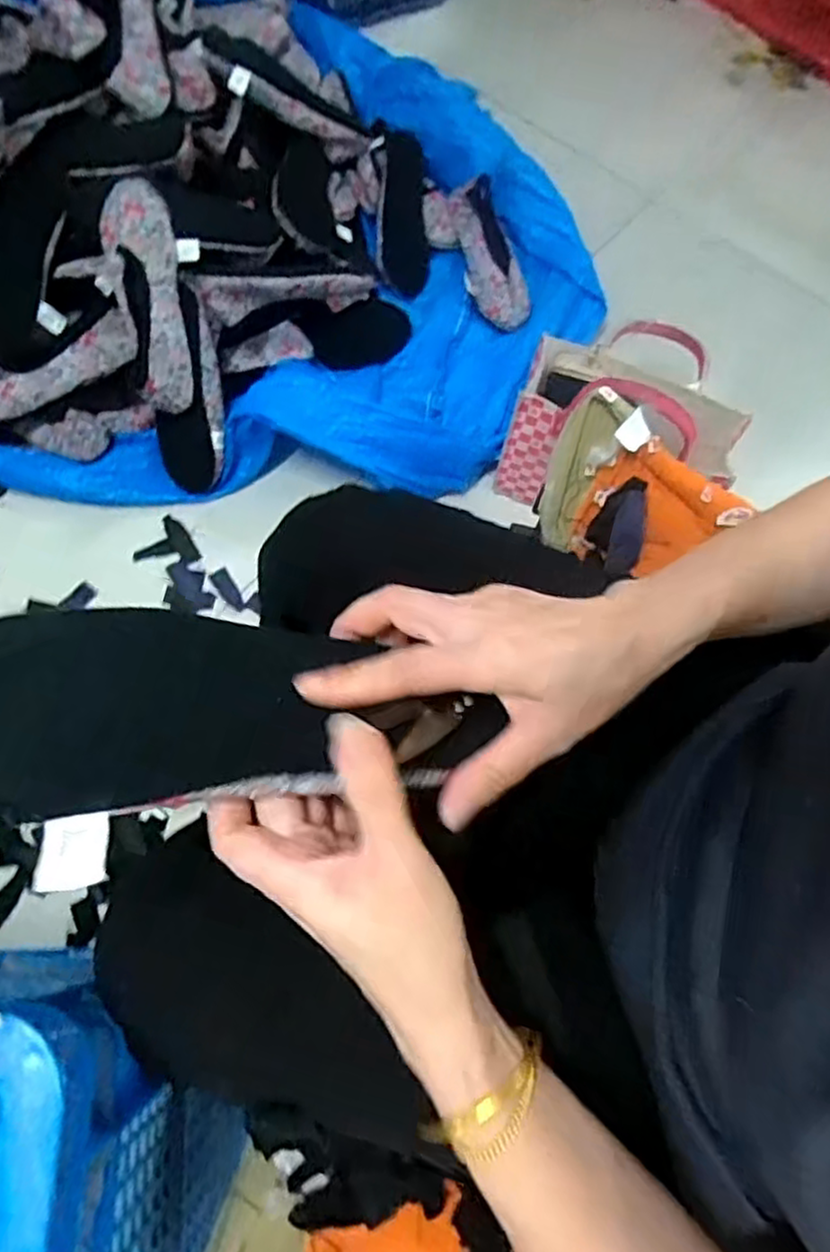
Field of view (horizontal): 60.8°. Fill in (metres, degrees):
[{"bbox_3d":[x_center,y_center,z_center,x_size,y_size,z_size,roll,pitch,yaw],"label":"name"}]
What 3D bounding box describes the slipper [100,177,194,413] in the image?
[{"bbox_3d":[-0.313,-0.383,0.828,0.076,0.041,0.245,-8,99,-5],"label":"slipper"}]

